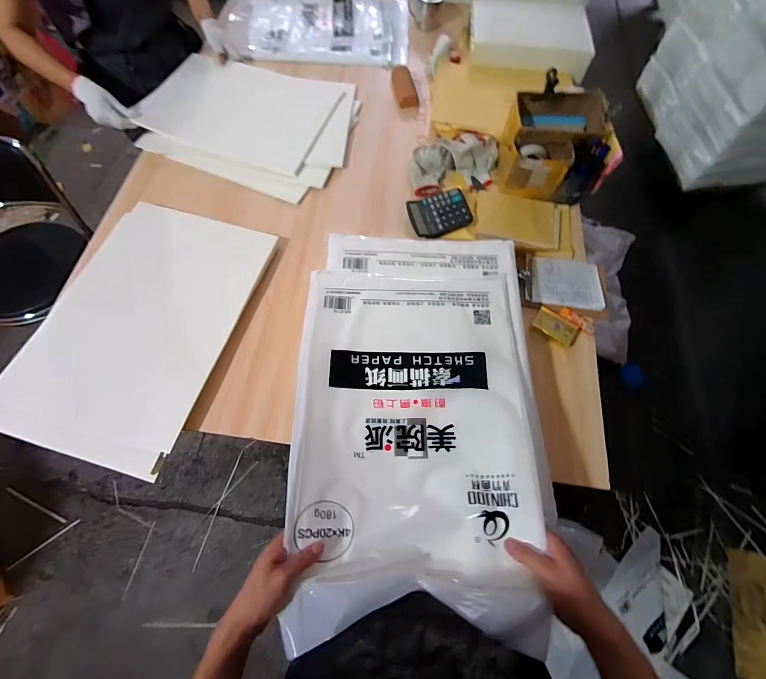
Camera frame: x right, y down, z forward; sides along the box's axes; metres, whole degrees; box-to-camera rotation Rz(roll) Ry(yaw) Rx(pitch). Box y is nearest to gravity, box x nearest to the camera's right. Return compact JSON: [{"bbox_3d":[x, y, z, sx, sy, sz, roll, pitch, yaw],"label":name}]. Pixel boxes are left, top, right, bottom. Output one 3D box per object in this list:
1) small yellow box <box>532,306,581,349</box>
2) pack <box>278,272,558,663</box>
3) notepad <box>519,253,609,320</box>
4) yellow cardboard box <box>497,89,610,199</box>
[{"bbox_3d":[0.380,-0.028,0.768,0.094,0.018,0.057,37,72,14],"label":"small yellow box"},{"bbox_3d":[0.053,0.125,0.583,0.392,0.075,0.582,0,67,0],"label":"pack"},{"bbox_3d":[0.423,-0.129,0.825,0.196,0.018,0.145,13,68,5],"label":"notepad"},{"bbox_3d":[0.424,-0.487,0.889,0.220,0.135,0.231,10,68,4],"label":"yellow cardboard box"}]

